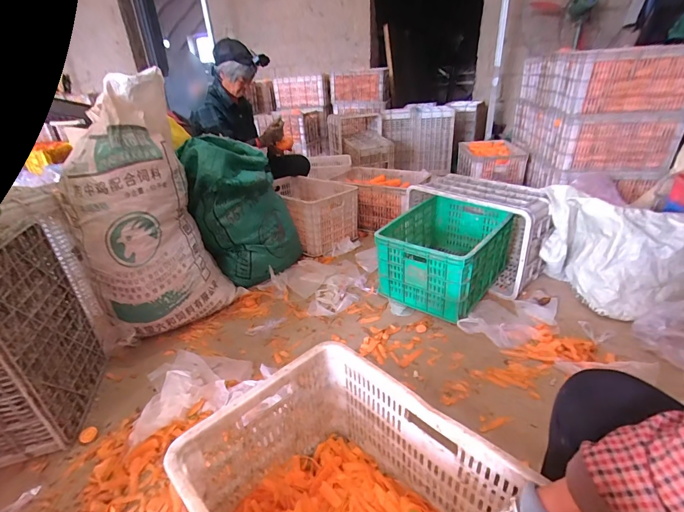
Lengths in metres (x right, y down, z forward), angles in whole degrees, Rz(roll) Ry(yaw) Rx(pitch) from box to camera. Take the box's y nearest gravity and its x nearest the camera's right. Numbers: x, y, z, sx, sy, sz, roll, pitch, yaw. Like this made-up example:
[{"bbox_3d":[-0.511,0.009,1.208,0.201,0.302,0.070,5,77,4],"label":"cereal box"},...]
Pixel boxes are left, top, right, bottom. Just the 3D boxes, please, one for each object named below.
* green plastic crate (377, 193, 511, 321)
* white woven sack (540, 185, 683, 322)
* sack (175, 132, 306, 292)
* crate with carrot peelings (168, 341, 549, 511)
[{"bbox_3d":[0.411,-0.023,1.357,0.364,0.260,0.523,19,34,37],"label":"green plastic crate"},{"bbox_3d":[0.913,-0.009,1.158,0.462,0.329,0.221,15,32,32],"label":"white woven sack"},{"bbox_3d":[-0.384,-0.188,1.385,0.362,0.525,0.298,-7,27,-6],"label":"sack"},{"bbox_3d":[0.027,0.433,0.523,0.367,0.268,0.509,-26,35,-37],"label":"crate with carrot peelings"}]

